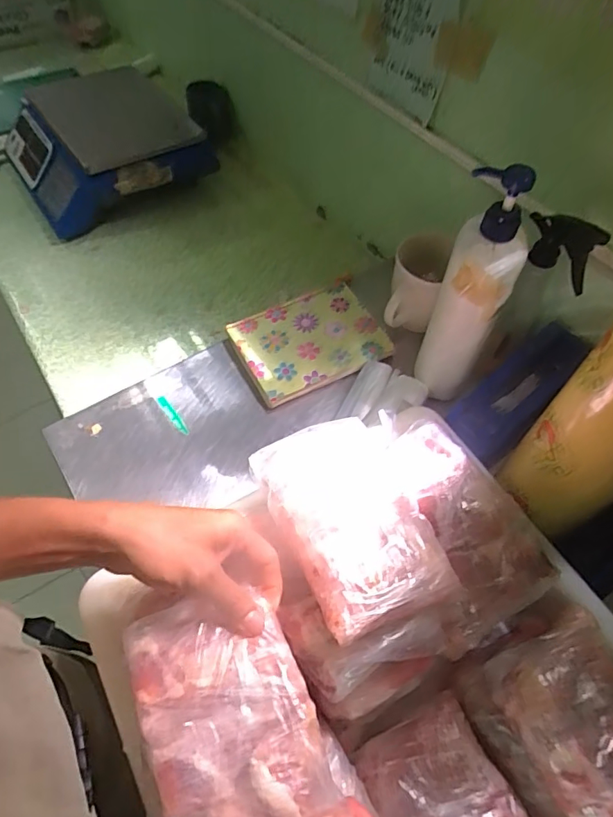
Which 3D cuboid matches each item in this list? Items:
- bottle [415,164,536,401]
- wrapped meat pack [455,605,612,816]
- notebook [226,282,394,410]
[{"bbox_3d":[0.188,-0.124,0.557,0.079,0.274,0.079,17,56,9],"label":"bottle"},{"bbox_3d":[0.236,0.276,0.405,0.133,0.059,0.192,-25,61,-19],"label":"wrapped meat pack"},{"bbox_3d":[0.003,-0.098,0.699,0.202,0.019,0.147,-23,60,-18],"label":"notebook"}]

